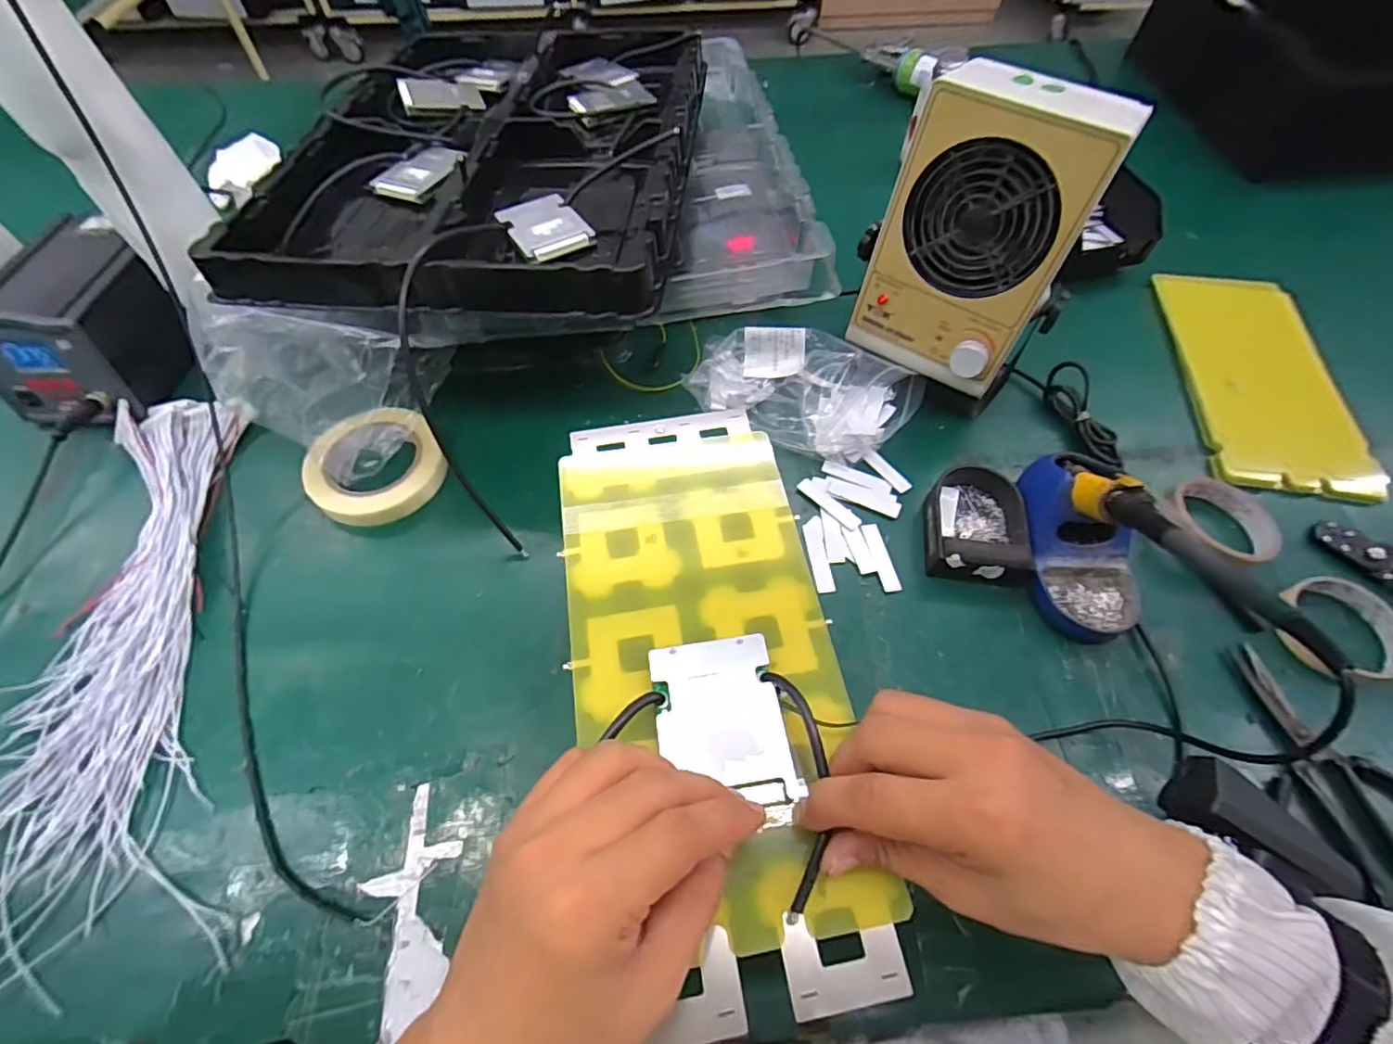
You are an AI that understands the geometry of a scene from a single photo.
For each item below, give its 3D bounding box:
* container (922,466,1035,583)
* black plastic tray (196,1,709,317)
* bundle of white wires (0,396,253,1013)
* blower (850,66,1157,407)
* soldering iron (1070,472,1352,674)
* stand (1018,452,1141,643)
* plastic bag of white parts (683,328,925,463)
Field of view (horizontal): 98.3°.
[{"bbox_3d":[0.237,-0.002,0.510,0.079,0.034,0.108,6,60,4],"label":"container"},{"bbox_3d":[-0.184,-0.368,0.578,0.352,0.059,0.478,4,60,3],"label":"black plastic tray"},{"bbox_3d":[-0.450,0.090,0.458,0.180,0.017,0.456,-17,61,-9],"label":"bundle of white wires"},{"bbox_3d":[0.236,-0.221,0.517,0.155,0.246,0.123,34,66,19],"label":"blower"},{"bbox_3d":[0.315,0.021,0.386,0.030,0.030,0.197,-6,31,-3],"label":"soldering iron"},{"bbox_3d":[0.312,0.013,0.486,0.080,0.062,0.152,-1,60,0],"label":"stand"},{"bbox_3d":[0.099,-0.133,0.578,0.211,0.050,0.121,25,63,14],"label":"plastic bag of white parts"}]

